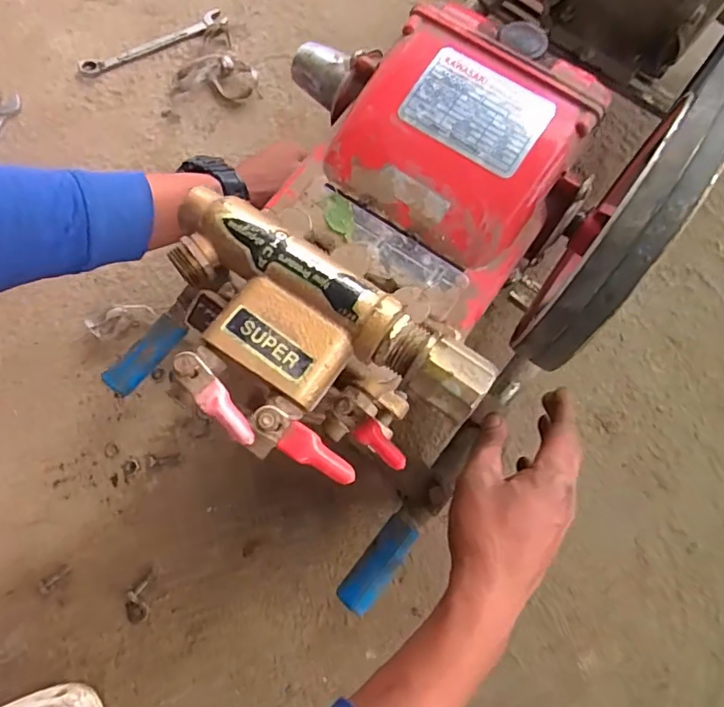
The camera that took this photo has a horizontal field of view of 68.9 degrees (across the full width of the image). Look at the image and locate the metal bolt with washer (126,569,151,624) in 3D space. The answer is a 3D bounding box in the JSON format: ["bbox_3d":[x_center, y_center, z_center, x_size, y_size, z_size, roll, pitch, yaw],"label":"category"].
[{"bbox_3d":[-0.202,0.221,0.478,0.020,0.015,0.045,8,86,1],"label":"metal bolt with washer"}]

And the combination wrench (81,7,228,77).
[{"bbox_3d":[-0.247,-0.368,0.626,0.177,0.011,0.027,-25,75,-9],"label":"combination wrench"}]

